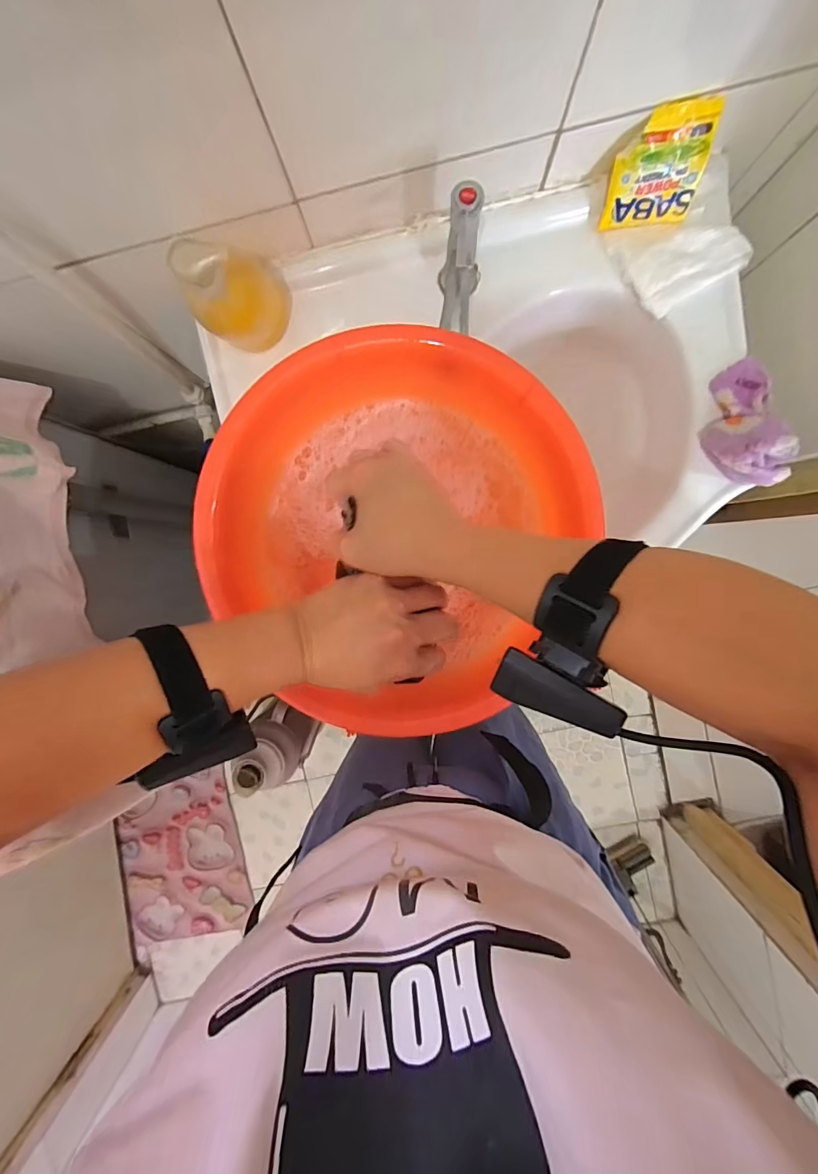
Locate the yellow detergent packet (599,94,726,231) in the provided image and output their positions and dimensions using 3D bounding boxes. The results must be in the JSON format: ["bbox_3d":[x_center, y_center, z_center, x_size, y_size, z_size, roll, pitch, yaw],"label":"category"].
[{"bbox_3d":[0.244,-0.407,0.447,0.087,0.089,0.016,-3,55,10],"label":"yellow detergent packet"}]

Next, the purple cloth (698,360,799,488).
[{"bbox_3d":[0.368,-0.179,0.488,0.081,0.051,0.134,-6,94,3],"label":"purple cloth"}]

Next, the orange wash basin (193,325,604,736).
[{"bbox_3d":[-0.011,-0.064,0.459,0.330,0.105,0.335,0,95,3],"label":"orange wash basin"}]

